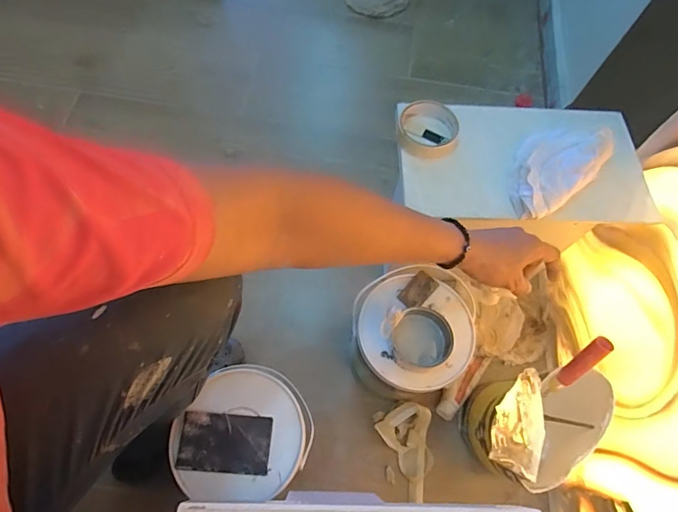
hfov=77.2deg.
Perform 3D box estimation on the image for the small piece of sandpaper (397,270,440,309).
[{"bbox_3d":[0.122,0.053,0.654,0.038,0.007,0.061,43,70,14],"label":"small piece of sandpaper"}]

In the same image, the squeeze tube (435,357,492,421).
[{"bbox_3d":[0.227,0.238,0.785,0.042,0.030,0.139,40,69,14],"label":"squeeze tube"}]

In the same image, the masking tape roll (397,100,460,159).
[{"bbox_3d":[0.127,-0.182,0.603,0.082,0.021,0.095,13,66,2],"label":"masking tape roll"}]

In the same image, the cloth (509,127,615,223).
[{"bbox_3d":[0.292,-0.126,0.577,0.172,0.034,0.094,-36,73,-18],"label":"cloth"}]

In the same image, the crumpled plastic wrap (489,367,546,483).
[{"bbox_3d":[0.234,0.214,0.559,0.087,0.033,0.129,22,84,-16],"label":"crumpled plastic wrap"}]

